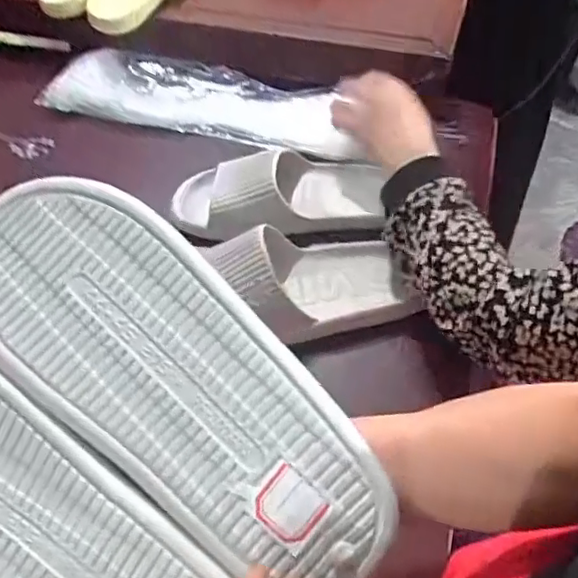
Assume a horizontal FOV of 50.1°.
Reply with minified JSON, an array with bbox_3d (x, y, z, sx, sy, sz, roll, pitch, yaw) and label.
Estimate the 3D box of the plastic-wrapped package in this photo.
[{"bbox_3d":[-0.115,-0.257,0.846,0.426,0.039,0.130,15,54,13],"label":"plastic-wrapped package"}]

